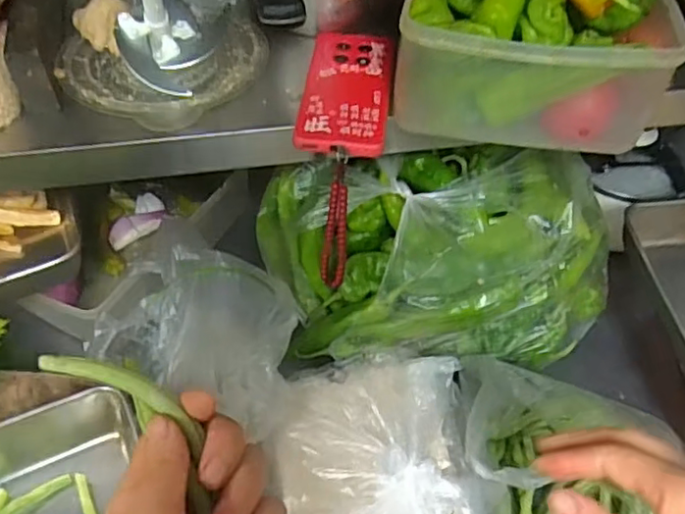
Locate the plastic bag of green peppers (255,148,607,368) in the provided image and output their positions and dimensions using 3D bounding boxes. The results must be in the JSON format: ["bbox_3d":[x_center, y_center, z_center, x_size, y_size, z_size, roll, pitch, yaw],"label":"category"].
[{"bbox_3d":[0.104,-0.009,0.652,0.377,0.155,0.195,0,51,-3],"label":"plastic bag of green peppers"}]

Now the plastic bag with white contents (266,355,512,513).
[{"bbox_3d":[0.039,0.229,0.538,0.187,0.088,0.281,-4,52,-6],"label":"plastic bag with white contents"}]

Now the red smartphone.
[{"bbox_3d":[0.005,-0.151,0.563,0.076,0.012,0.163,6,51,2],"label":"red smartphone"}]

